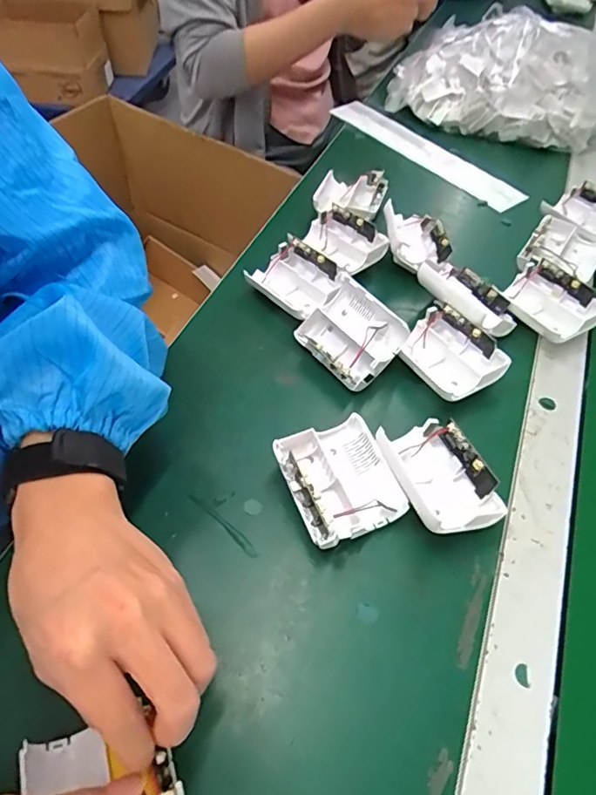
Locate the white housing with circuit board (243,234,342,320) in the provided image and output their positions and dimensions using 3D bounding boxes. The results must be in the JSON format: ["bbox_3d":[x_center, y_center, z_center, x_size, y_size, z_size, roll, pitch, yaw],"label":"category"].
[{"bbox_3d":[-0.004,-0.106,0.485,0.068,0.037,0.081,-36,62,-27],"label":"white housing with circuit board"}]

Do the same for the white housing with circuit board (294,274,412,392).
[{"bbox_3d":[0.042,-0.054,0.435,0.041,0.068,0.085,-3,42,-49],"label":"white housing with circuit board"}]

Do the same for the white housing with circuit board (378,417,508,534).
[{"bbox_3d":[0.099,0.055,0.366,0.065,0.033,0.084,-15,54,-14],"label":"white housing with circuit board"}]

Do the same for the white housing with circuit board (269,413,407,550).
[{"bbox_3d":[0.027,0.057,0.360,0.068,0.034,0.080,-16,55,-16],"label":"white housing with circuit board"}]

